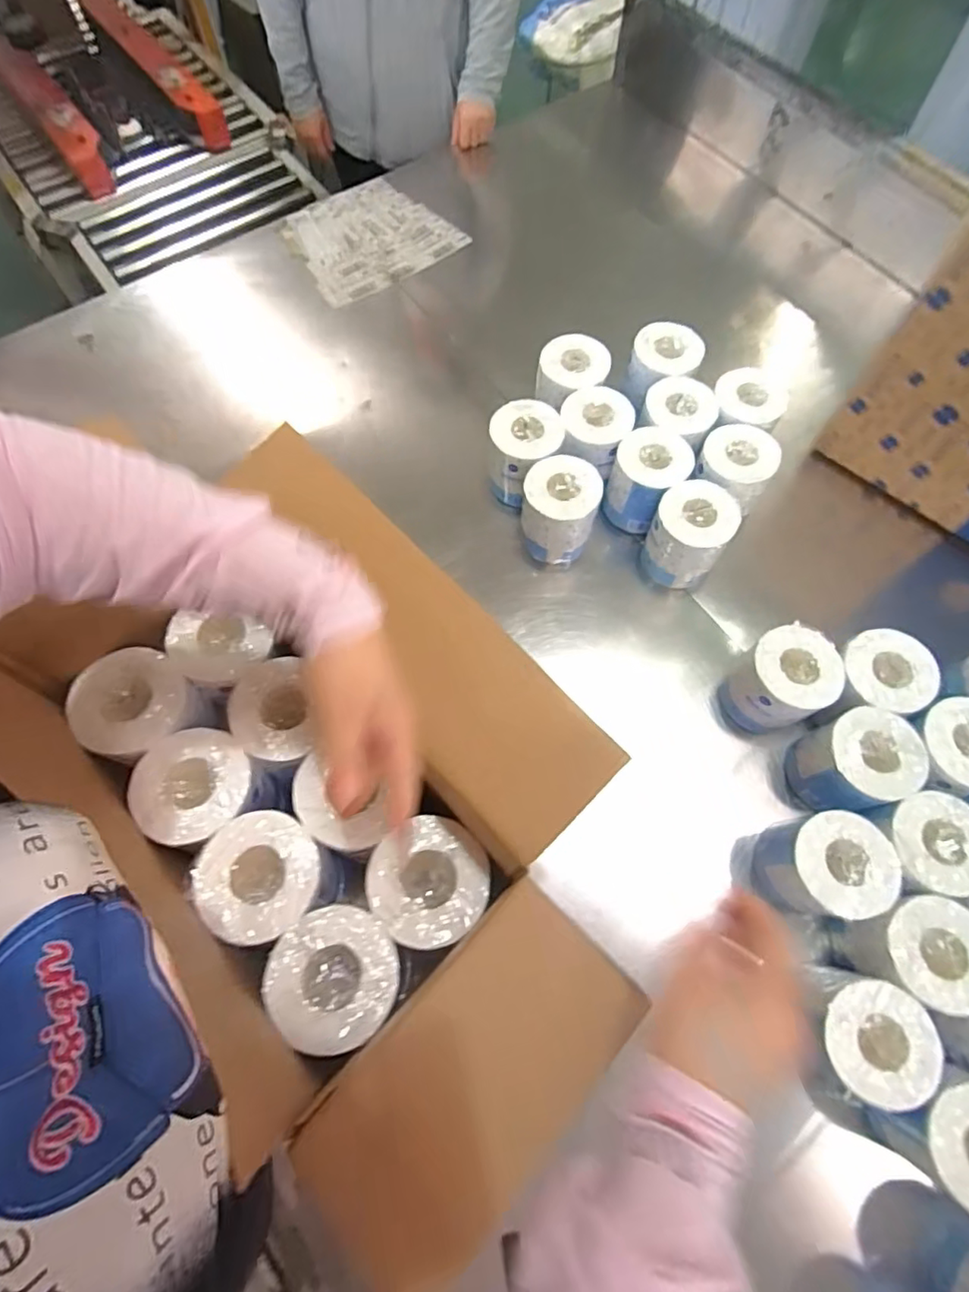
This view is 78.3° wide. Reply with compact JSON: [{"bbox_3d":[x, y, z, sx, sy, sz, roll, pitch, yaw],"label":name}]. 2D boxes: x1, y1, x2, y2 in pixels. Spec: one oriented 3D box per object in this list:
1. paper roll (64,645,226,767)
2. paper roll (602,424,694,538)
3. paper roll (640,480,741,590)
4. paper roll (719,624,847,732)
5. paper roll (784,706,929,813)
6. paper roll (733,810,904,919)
[{"bbox_3d":[-0.318,0.063,0.564,0.094,0.082,0.098,0,68,1],"label":"paper roll"},{"bbox_3d":[0.228,-0.233,0.839,0.099,0.101,0.111,33,73,14],"label":"paper roll"},{"bbox_3d":[0.272,-0.148,0.803,0.094,0.119,0.103,0,68,1],"label":"paper roll"},{"bbox_3d":[0.352,0.045,0.716,0.098,0.117,0.093,0,68,1],"label":"paper roll"},{"bbox_3d":[0.413,0.133,0.673,0.097,0.107,0.093,0,68,1],"label":"paper roll"},{"bbox_3d":[0.352,0.237,0.639,0.116,0.118,0.103,-2,68,1],"label":"paper roll"}]

